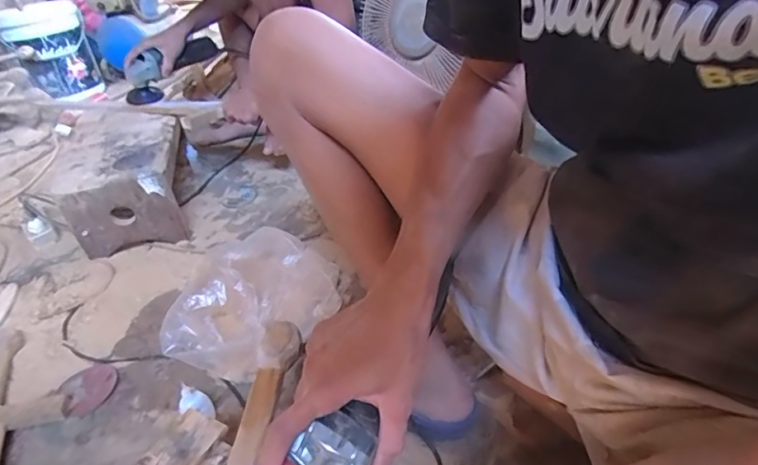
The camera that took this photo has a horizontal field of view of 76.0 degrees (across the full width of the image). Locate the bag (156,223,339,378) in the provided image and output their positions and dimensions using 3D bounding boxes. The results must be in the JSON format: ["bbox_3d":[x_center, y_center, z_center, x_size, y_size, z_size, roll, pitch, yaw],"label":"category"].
[{"bbox_3d":[-0.232,0.122,0.851,0.288,0.137,0.227,-23,40,-21],"label":"bag"}]

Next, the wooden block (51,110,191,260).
[{"bbox_3d":[-0.597,-0.133,1.192,0.233,0.196,0.349,-12,37,-7],"label":"wooden block"}]

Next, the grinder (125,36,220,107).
[{"bbox_3d":[-0.572,-0.460,1.343,0.082,0.112,0.284,18,43,29],"label":"grinder"}]

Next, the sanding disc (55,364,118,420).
[{"bbox_3d":[-0.485,0.262,0.816,0.084,0.011,0.100,-31,43,-29],"label":"sanding disc"}]

